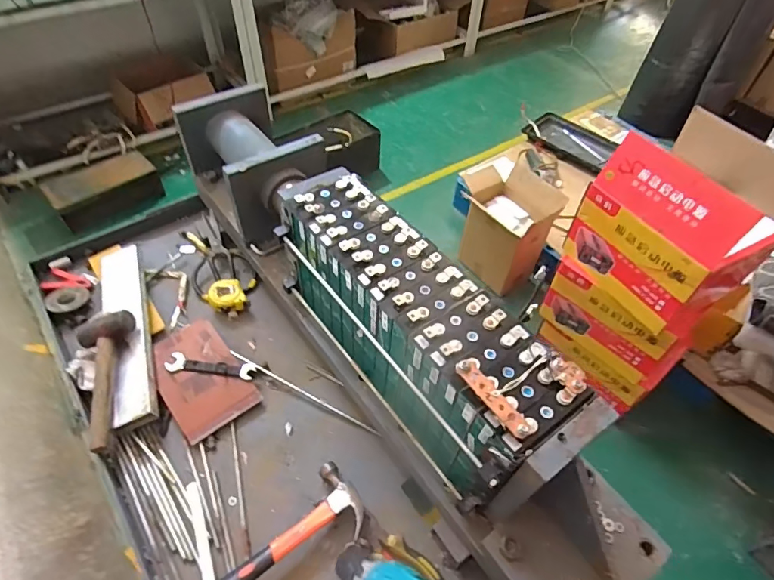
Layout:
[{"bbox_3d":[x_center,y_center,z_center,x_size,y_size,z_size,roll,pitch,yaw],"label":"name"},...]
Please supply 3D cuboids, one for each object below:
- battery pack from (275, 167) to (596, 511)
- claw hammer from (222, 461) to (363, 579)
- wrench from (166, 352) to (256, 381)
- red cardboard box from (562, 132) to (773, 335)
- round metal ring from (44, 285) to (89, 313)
[{"bbox_3d":[0.024,0.047,0.721,0.174,0.217,0.526,-29,58,-24],"label":"battery pack"},{"bbox_3d":[-0.166,0.388,0.648,0.109,0.044,0.328,38,59,24],"label":"claw hammer"},{"bbox_3d":[-0.319,0.141,0.853,0.158,0.009,0.038,10,60,0],"label":"wrench"},{"bbox_3d":[0.736,-0.158,1.199,0.282,0.383,0.374,-22,55,-20],"label":"red cardboard box"},{"bbox_3d":[-0.644,0.015,0.946,0.073,0.018,0.073,-4,51,-7],"label":"round metal ring"}]

